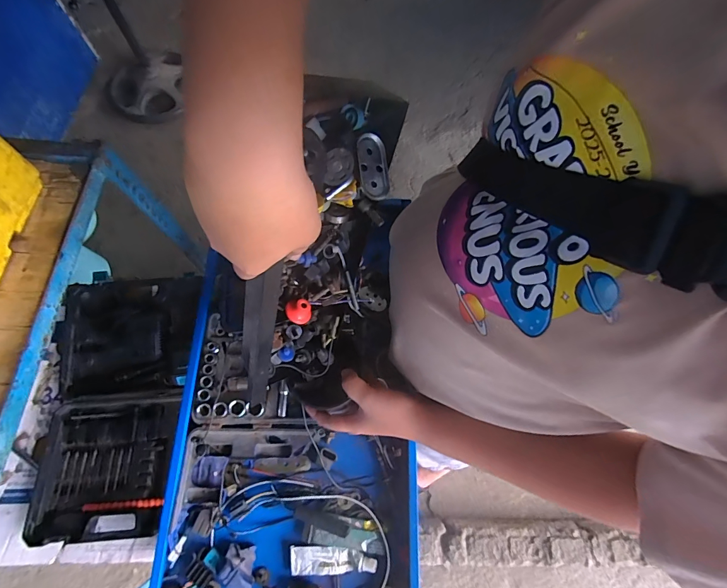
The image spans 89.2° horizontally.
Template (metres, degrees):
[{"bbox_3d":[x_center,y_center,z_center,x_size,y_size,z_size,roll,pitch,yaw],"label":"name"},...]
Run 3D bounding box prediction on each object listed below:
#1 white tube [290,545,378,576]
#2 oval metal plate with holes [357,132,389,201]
[{"bbox_3d":[-0.041,0.362,0.500,0.114,0.010,0.033,1,70,-2],"label":"white tube"},{"bbox_3d":[0.009,-0.104,0.302,0.026,0.006,0.051,-13,95,-25],"label":"oval metal plate with holes"}]

